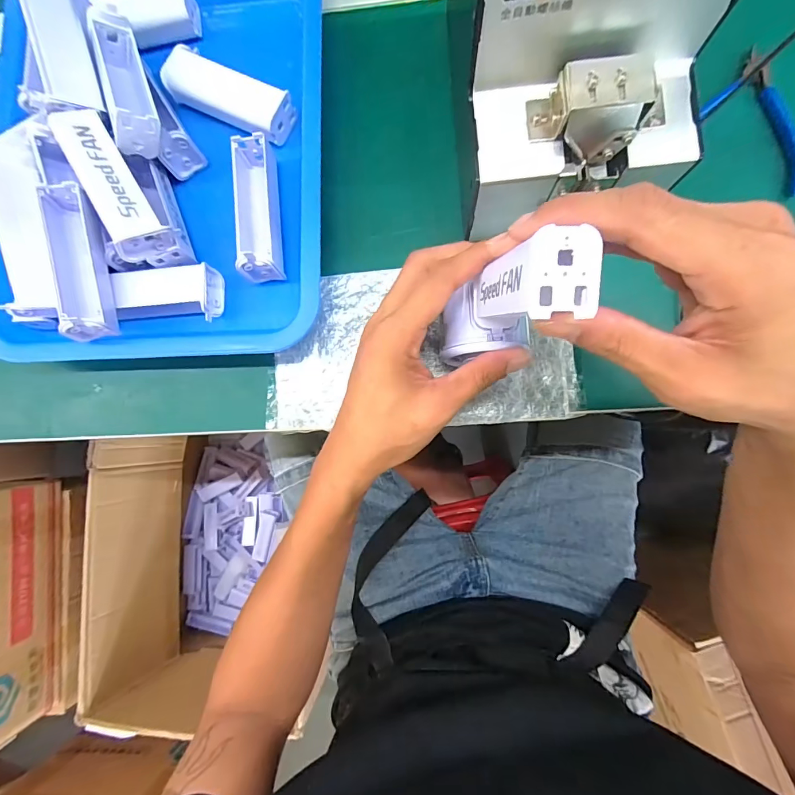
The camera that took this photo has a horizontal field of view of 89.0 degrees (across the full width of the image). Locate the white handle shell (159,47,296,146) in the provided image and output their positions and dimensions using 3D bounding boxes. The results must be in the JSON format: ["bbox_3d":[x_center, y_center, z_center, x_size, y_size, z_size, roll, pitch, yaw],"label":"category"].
[{"bbox_3d":[-0.132,-0.241,0.322,0.105,0.023,0.043,28,87,7],"label":"white handle shell"}]

